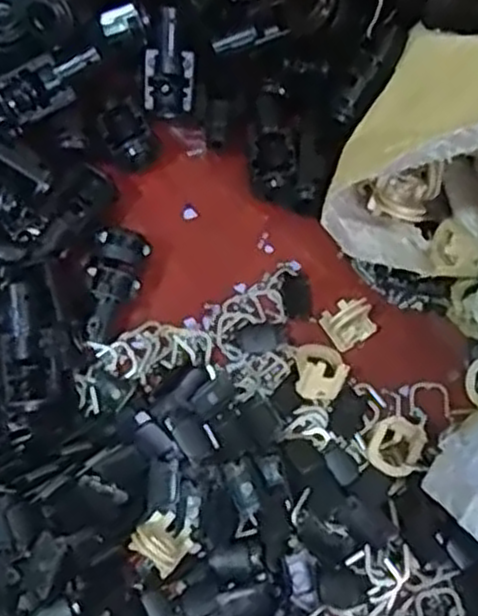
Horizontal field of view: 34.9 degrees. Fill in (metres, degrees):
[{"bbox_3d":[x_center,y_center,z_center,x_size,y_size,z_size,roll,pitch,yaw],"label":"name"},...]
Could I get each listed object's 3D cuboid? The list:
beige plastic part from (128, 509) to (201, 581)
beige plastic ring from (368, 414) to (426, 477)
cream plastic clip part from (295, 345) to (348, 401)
[{"bbox_3d":[-0.031,0.097,0.314,0.021,0.013,0.022,-41,77,-12],"label":"beige plastic part"},{"bbox_3d":[0.069,0.061,0.334,0.022,0.012,0.026,29,75,8],"label":"beige plastic ring"},{"bbox_3d":[0.037,0.028,0.344,0.022,0.016,0.025,0,73,-1],"label":"cream plastic clip part"}]

